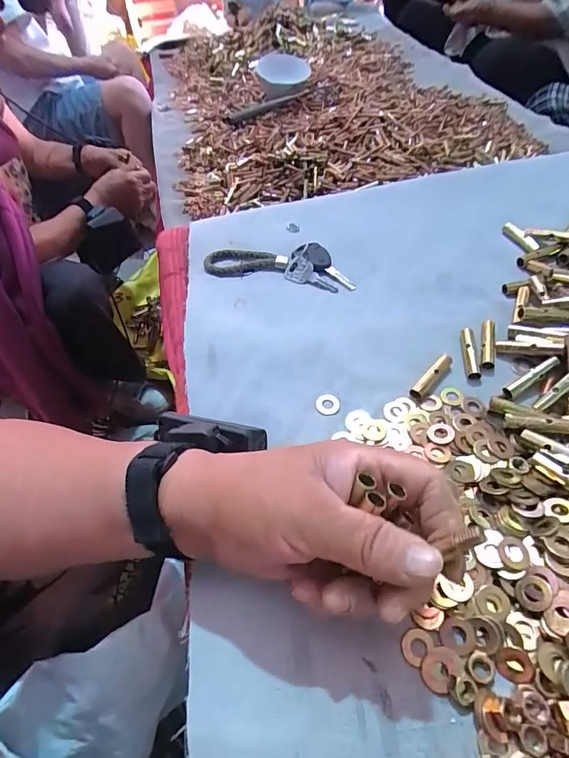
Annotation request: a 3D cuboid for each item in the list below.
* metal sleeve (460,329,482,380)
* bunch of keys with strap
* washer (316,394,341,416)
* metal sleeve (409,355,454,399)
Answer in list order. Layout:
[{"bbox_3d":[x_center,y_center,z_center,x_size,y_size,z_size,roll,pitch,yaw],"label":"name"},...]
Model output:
[{"bbox_3d":[0.141,-0.020,0.317,0.009,0.008,0.044,0,52,7],"label":"metal sleeve"},{"bbox_3d":[-0.004,-0.113,0.397,0.138,0.011,0.054,6,53,12],"label":"bunch of keys with strap"},{"bbox_3d":[0.031,0.018,0.302,0.017,0.004,0.016,0,52,7],"label":"washer"},{"bbox_3d":[0.108,-0.002,0.307,0.010,0.009,0.046,34,63,28],"label":"metal sleeve"}]

